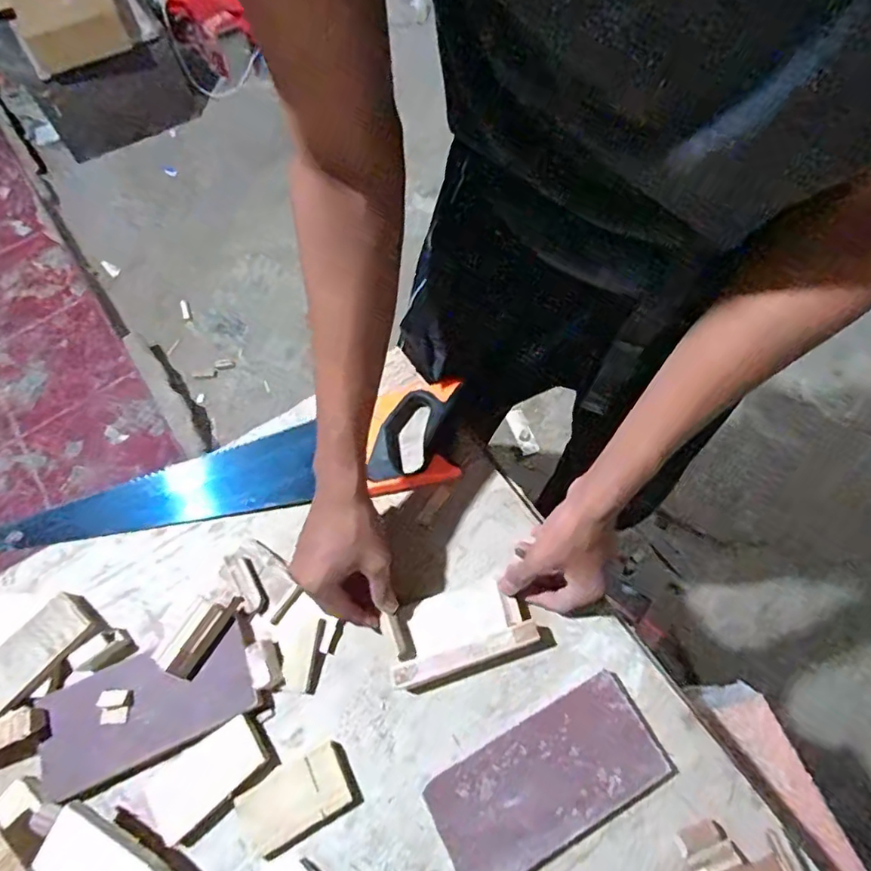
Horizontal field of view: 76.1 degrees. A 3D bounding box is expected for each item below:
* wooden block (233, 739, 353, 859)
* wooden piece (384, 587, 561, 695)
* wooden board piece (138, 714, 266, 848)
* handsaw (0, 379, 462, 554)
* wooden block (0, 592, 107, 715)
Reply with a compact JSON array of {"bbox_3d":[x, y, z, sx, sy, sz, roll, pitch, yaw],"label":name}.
[{"bbox_3d":[-0.123,0.314,0.485,0.091,0.007,0.054,-29,67,-10],"label":"wooden block"},{"bbox_3d":[0.032,0.191,0.521,0.152,0.030,0.066,-10,68,-3],"label":"wooden piece"},{"bbox_3d":[-0.201,0.297,0.483,0.105,0.014,0.056,-35,69,-13],"label":"wooden board piece"},{"bbox_3d":[-0.219,0.036,0.609,0.495,0.045,0.132,-13,65,-3],"label":"handsaw"},{"bbox_3d":[-0.379,0.207,0.530,0.056,0.014,0.108,35,71,17],"label":"wooden block"}]

